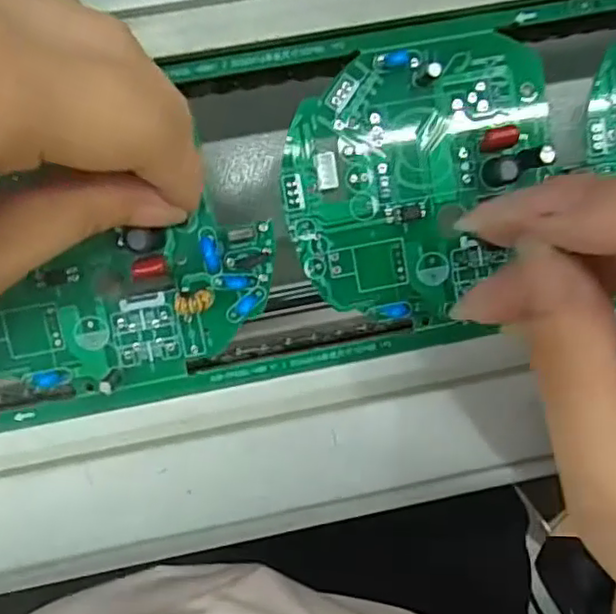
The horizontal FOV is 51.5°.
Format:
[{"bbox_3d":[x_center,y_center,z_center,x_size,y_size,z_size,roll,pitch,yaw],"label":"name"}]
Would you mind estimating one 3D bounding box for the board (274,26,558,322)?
[{"bbox_3d":[0.033,-0.037,0.191,0.078,0.009,0.081,-8,98,-5],"label":"board"}]

